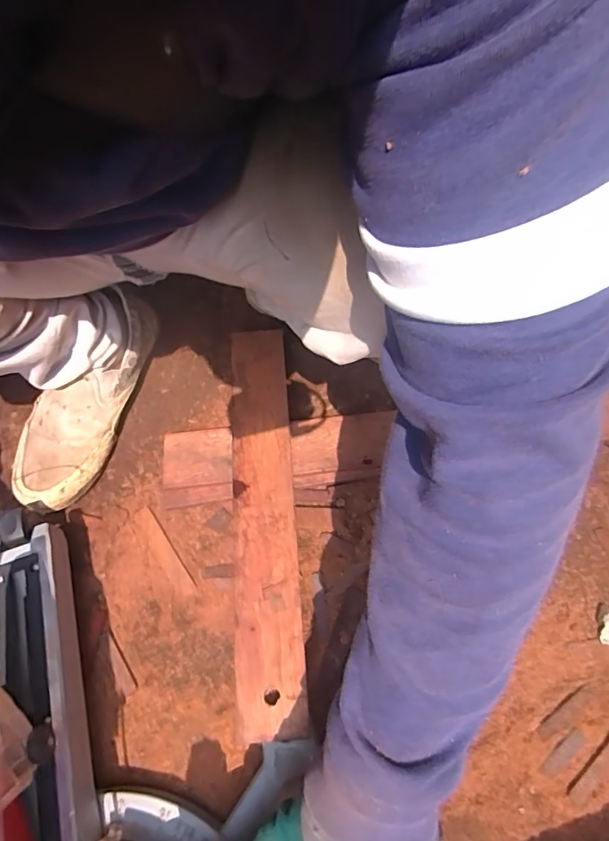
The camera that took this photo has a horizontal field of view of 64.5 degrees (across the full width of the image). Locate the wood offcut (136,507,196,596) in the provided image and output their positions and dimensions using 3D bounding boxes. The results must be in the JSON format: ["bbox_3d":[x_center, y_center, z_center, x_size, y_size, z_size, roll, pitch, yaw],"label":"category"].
[{"bbox_3d":[-0.157,0.144,0.534,0.021,0.006,0.110,-34,66,-13],"label":"wood offcut"}]

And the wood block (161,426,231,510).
[{"bbox_3d":[-0.121,0.055,0.556,0.080,0.035,0.080,-8,63,0],"label":"wood block"}]

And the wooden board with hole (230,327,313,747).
[{"bbox_3d":[-0.045,0.085,0.512,0.067,0.022,0.424,-6,66,3],"label":"wooden board with hole"}]

